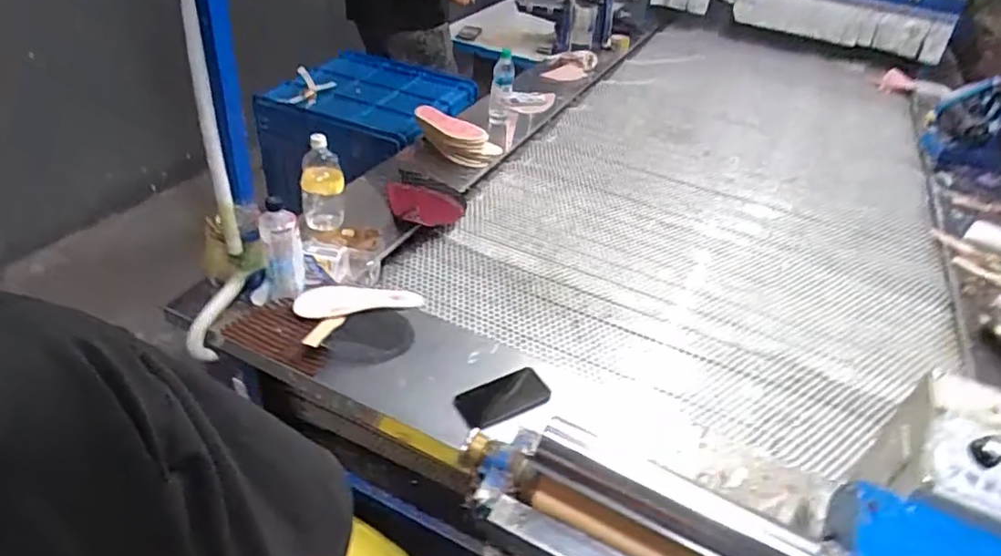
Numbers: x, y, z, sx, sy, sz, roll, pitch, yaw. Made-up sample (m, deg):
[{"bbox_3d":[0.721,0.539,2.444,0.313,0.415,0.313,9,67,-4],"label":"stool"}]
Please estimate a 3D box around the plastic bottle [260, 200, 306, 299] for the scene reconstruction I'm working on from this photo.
[{"bbox_3d":[-0.402,-0.056,1.119,0.072,0.195,0.057,-9,40,-19],"label":"plastic bottle"}]

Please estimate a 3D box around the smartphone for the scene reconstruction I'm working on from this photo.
[{"bbox_3d":[0.005,0.204,1.035,0.153,0.012,0.078,-21,60,-19],"label":"smartphone"}]

